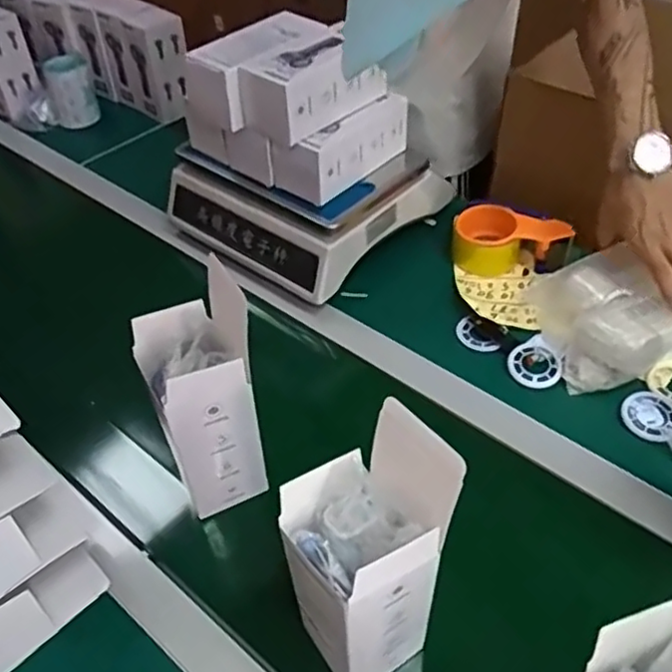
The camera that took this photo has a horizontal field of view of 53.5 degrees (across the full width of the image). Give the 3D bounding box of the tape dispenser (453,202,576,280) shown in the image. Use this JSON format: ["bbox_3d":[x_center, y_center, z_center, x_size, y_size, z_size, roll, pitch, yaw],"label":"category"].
[{"bbox_3d":[0.216,-0.115,0.840,0.140,0.062,0.068,18,49,20],"label":"tape dispenser"}]

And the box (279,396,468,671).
[{"bbox_3d":[0.023,0.156,0.466,0.093,0.228,0.082,-23,48,-18],"label":"box"}]

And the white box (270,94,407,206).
[{"bbox_3d":[0.010,-0.230,0.787,0.069,0.069,0.175,32,55,30],"label":"white box"}]

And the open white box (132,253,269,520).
[{"bbox_3d":[-0.113,0.058,0.578,0.081,0.198,0.081,-18,47,-14],"label":"open white box"}]

